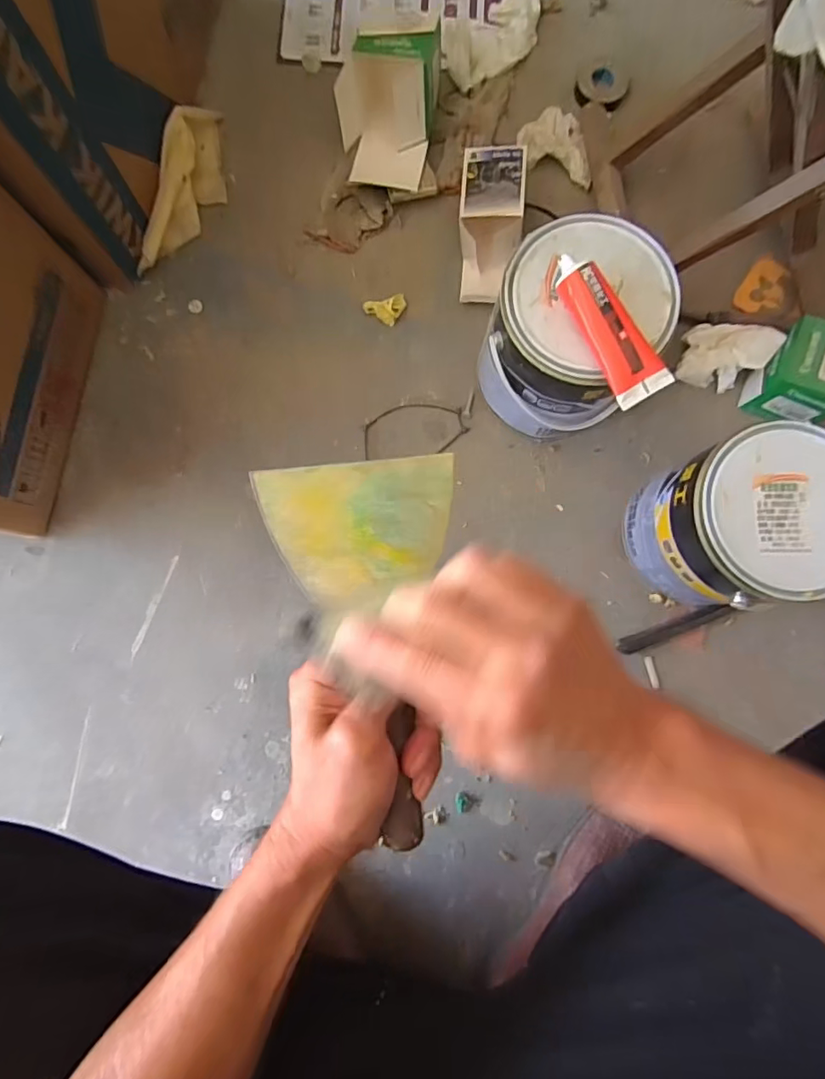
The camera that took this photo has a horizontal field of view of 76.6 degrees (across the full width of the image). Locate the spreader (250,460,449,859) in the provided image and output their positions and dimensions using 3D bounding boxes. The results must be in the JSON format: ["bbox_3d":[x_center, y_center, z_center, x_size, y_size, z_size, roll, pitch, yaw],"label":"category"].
[{"bbox_3d":[-0.020,0.059,0.303,0.112,0.018,0.214,-8,84,-2],"label":"spreader"}]

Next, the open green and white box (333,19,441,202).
[{"bbox_3d":[-0.028,-0.475,0.597,0.110,0.098,0.135,-2,83,-2],"label":"open green and white box"}]

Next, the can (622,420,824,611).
[{"bbox_3d":[0.316,-0.015,0.519,0.146,0.168,0.144,0,83,-2],"label":"can"}]

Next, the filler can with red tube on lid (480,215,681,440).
[{"bbox_3d":[0.151,-0.196,0.524,0.151,0.189,0.154,0,84,-1],"label":"filler can with red tube on lid"}]

